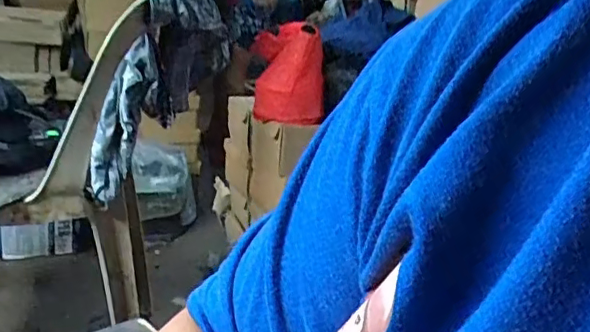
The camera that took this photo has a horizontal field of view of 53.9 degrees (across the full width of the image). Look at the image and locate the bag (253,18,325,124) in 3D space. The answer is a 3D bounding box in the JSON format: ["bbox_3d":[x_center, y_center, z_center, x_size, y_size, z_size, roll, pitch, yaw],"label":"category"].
[{"bbox_3d":[-0.015,-0.181,1.131,0.153,0.178,0.097,7,17,-1],"label":"bag"}]

